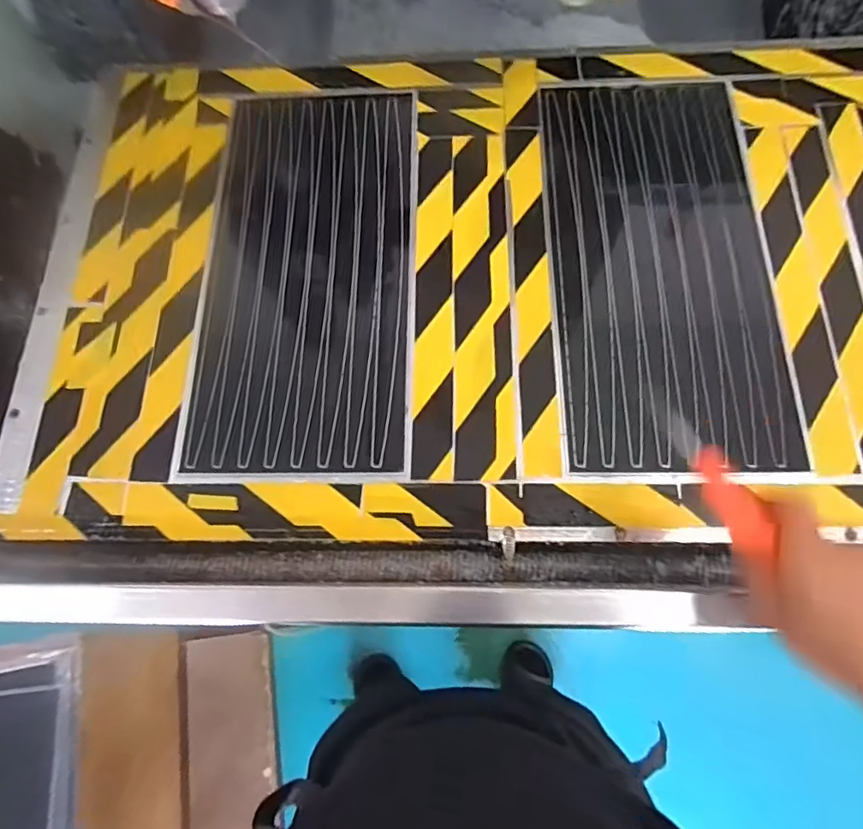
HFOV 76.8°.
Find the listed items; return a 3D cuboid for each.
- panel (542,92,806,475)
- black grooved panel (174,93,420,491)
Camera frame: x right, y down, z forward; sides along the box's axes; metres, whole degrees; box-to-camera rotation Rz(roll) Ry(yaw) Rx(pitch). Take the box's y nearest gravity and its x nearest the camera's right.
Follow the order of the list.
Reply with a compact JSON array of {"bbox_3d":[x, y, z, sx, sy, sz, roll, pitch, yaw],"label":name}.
[{"bbox_3d":[0.239,-0.167,0.573,0.219,0.007,0.458,0,72,3],"label":"panel"},{"bbox_3d":[-0.134,-0.159,0.589,0.219,0.007,0.459,0,72,2],"label":"black grooved panel"}]

